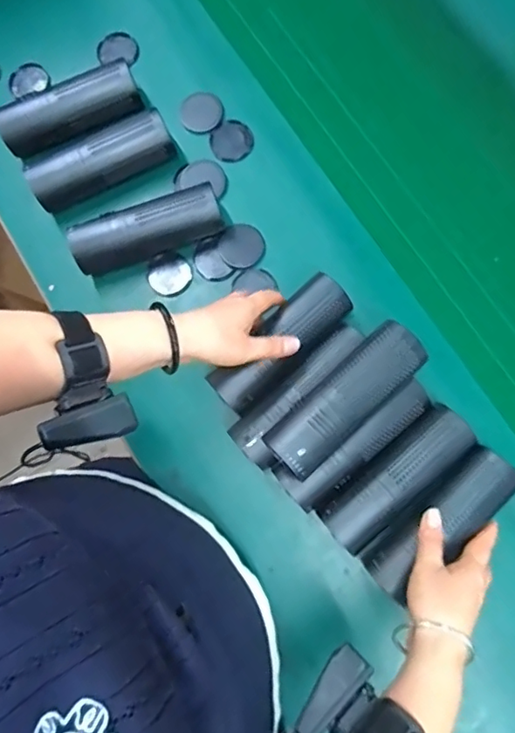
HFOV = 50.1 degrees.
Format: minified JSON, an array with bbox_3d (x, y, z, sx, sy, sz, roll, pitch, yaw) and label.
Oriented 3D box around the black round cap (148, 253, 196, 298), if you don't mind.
[{"bbox_3d":[-0.098,-0.103,0.622,0.049,0.014,0.051,-1,78,5],"label":"black round cap"}]

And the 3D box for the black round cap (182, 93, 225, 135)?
[{"bbox_3d":[-0.067,-0.301,0.654,0.051,0.010,0.052,-26,77,-8],"label":"black round cap"}]

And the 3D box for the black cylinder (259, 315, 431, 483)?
[{"bbox_3d":[0.083,0.032,0.515,0.163,0.062,0.052,-43,78,-4],"label":"black cylinder"}]

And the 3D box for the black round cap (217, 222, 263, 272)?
[{"bbox_3d":[-0.017,-0.135,0.621,0.051,0.012,0.049,-1,78,5],"label":"black round cap"}]

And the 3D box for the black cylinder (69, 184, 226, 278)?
[{"bbox_3d":[-0.121,-0.149,0.606,0.164,0.059,0.051,-21,77,0],"label":"black cylinder"}]

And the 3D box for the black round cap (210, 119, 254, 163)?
[{"bbox_3d":[-0.030,-0.263,0.647,0.048,0.015,0.048,-1,78,5],"label":"black round cap"}]

